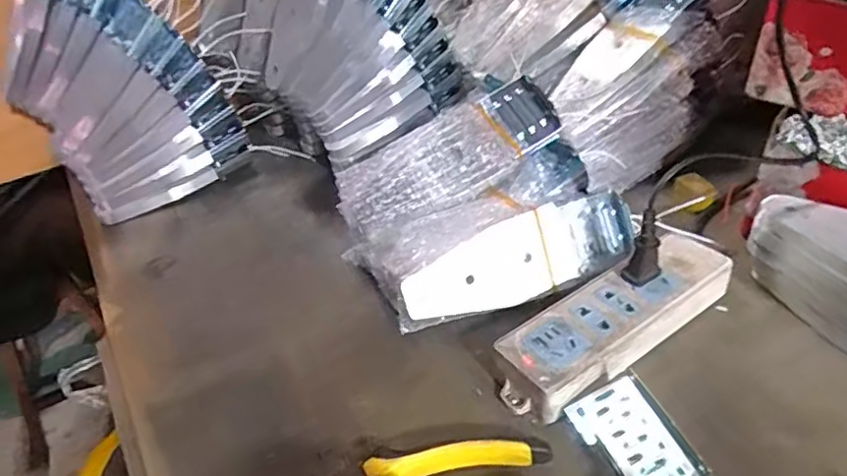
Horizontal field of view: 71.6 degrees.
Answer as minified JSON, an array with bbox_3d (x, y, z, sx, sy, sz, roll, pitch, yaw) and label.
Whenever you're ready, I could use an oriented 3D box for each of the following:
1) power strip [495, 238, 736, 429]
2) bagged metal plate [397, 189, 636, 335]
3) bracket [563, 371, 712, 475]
[{"bbox_3d":[0.129,0.057,0.397,0.180,0.036,0.055,-27,41,-24],"label":"power strip"},{"bbox_3d":[0.071,0.019,0.432,0.186,0.064,0.012,-22,15,-11],"label":"bagged metal plate"},{"bbox_3d":[0.117,0.114,0.323,0.048,0.008,0.076,-30,46,2],"label":"bracket"}]

